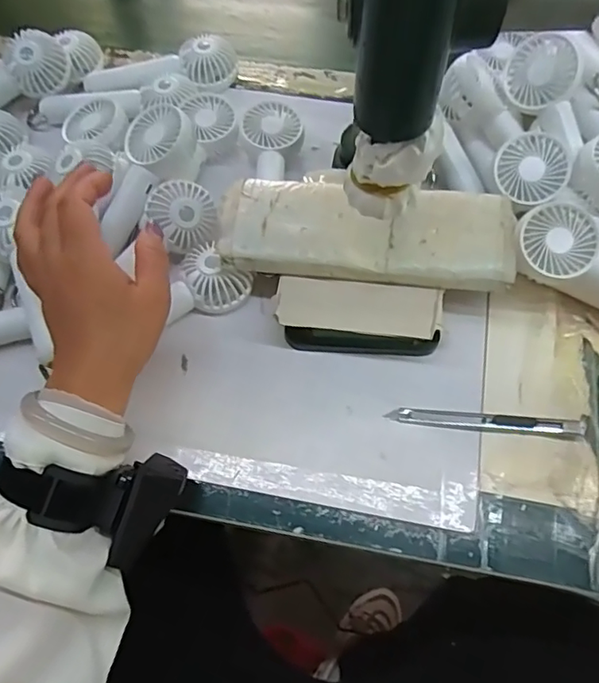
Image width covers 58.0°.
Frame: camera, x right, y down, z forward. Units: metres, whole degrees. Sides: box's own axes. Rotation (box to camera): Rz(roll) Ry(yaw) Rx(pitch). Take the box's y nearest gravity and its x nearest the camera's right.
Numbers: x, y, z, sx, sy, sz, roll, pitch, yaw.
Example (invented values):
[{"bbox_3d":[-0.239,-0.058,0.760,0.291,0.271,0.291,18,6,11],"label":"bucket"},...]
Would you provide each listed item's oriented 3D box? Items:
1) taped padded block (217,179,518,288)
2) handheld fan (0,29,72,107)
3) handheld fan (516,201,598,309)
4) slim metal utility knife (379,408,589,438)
[{"bbox_3d":[0.049,-0.082,0.406,0.213,0.018,0.075,6,65,5],"label":"taped padded block"},{"bbox_3d":[-0.292,-0.227,0.507,0.161,0.048,0.069,-24,65,10],"label":"handheld fan"},{"bbox_3d":[0.222,-0.047,0.392,0.148,0.040,0.057,29,68,0],"label":"handheld fan"},{"bbox_3d":[0.135,0.057,0.384,0.139,0.010,0.016,2,65,3],"label":"slim metal utility knife"}]

